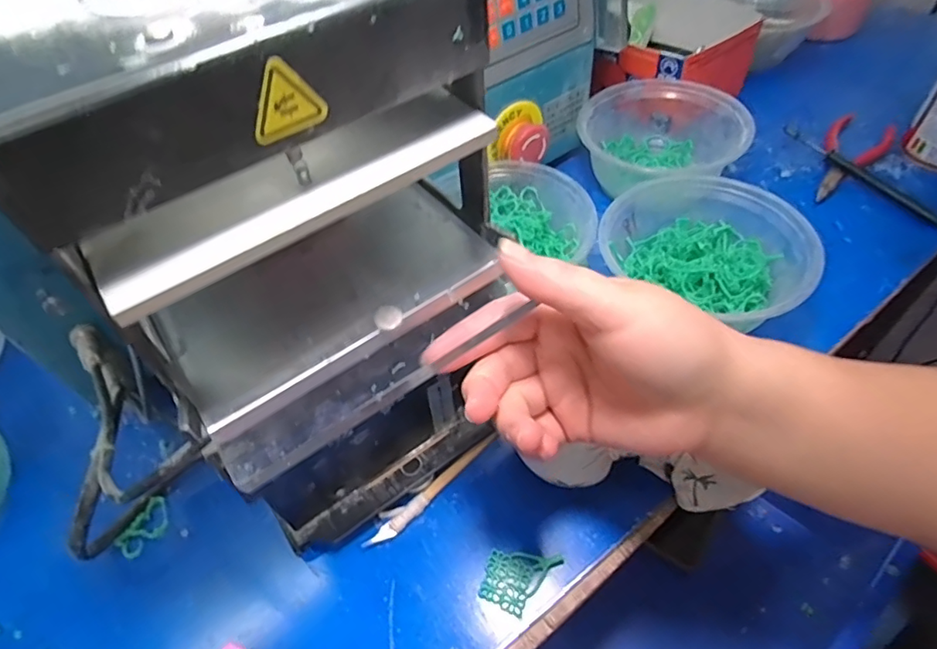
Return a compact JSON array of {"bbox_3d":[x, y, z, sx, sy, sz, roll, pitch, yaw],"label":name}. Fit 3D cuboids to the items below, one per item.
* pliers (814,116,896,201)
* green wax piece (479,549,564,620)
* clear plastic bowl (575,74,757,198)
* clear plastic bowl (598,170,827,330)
[{"bbox_3d":[0.348,-0.155,0.494,0.054,0.019,0.140,26,58,23],"label":"pliers"},{"bbox_3d":[0.027,0.138,0.298,0.037,0.005,0.034,14,54,15],"label":"green wax piece"},{"bbox_3d":[0.164,-0.161,0.477,0.132,0.054,0.129,-2,51,3],"label":"clear plastic bowl"},{"bbox_3d":[0.161,-0.039,0.386,0.136,0.060,0.121,29,59,25],"label":"clear plastic bowl"}]

